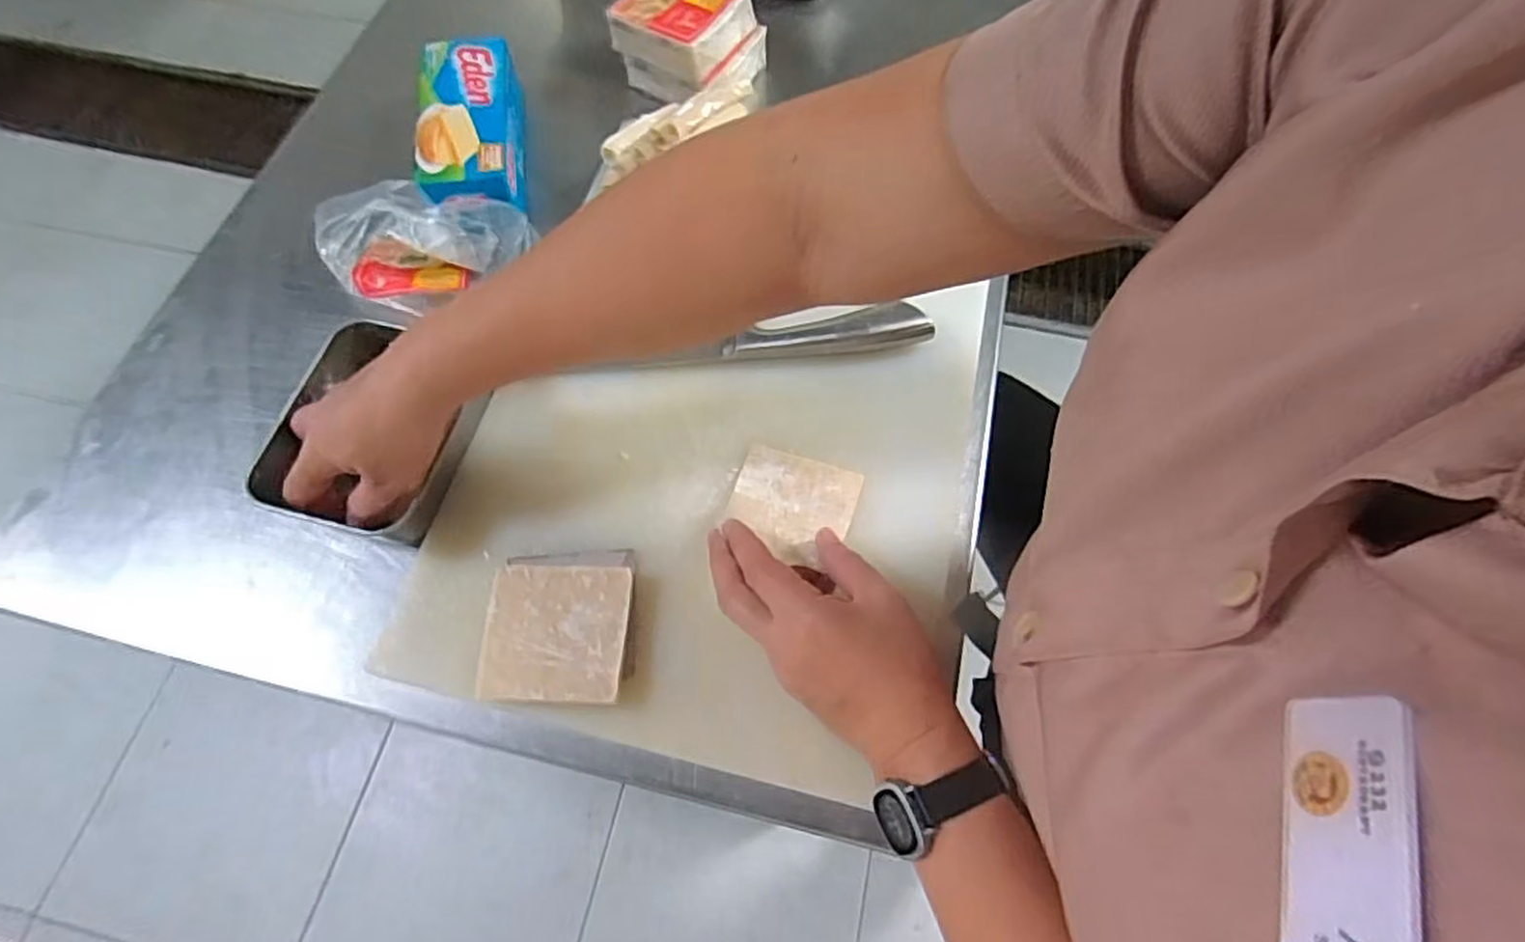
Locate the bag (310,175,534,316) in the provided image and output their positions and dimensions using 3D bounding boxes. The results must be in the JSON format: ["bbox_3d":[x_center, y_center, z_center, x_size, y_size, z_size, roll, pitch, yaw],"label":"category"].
[{"bbox_3d":[-0.241,-0.155,0.512,0.158,0.051,0.080,4,65,1],"label":"bag"}]

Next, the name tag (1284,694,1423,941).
[{"bbox_3d":[0.116,0.083,0.143,0.006,0.026,0.075,23,65,-10],"label":"name tag"}]

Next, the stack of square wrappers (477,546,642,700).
[{"bbox_3d":[-0.111,0.083,0.408,0.076,0.018,0.086,0,65,0],"label":"stack of square wrappers"}]

